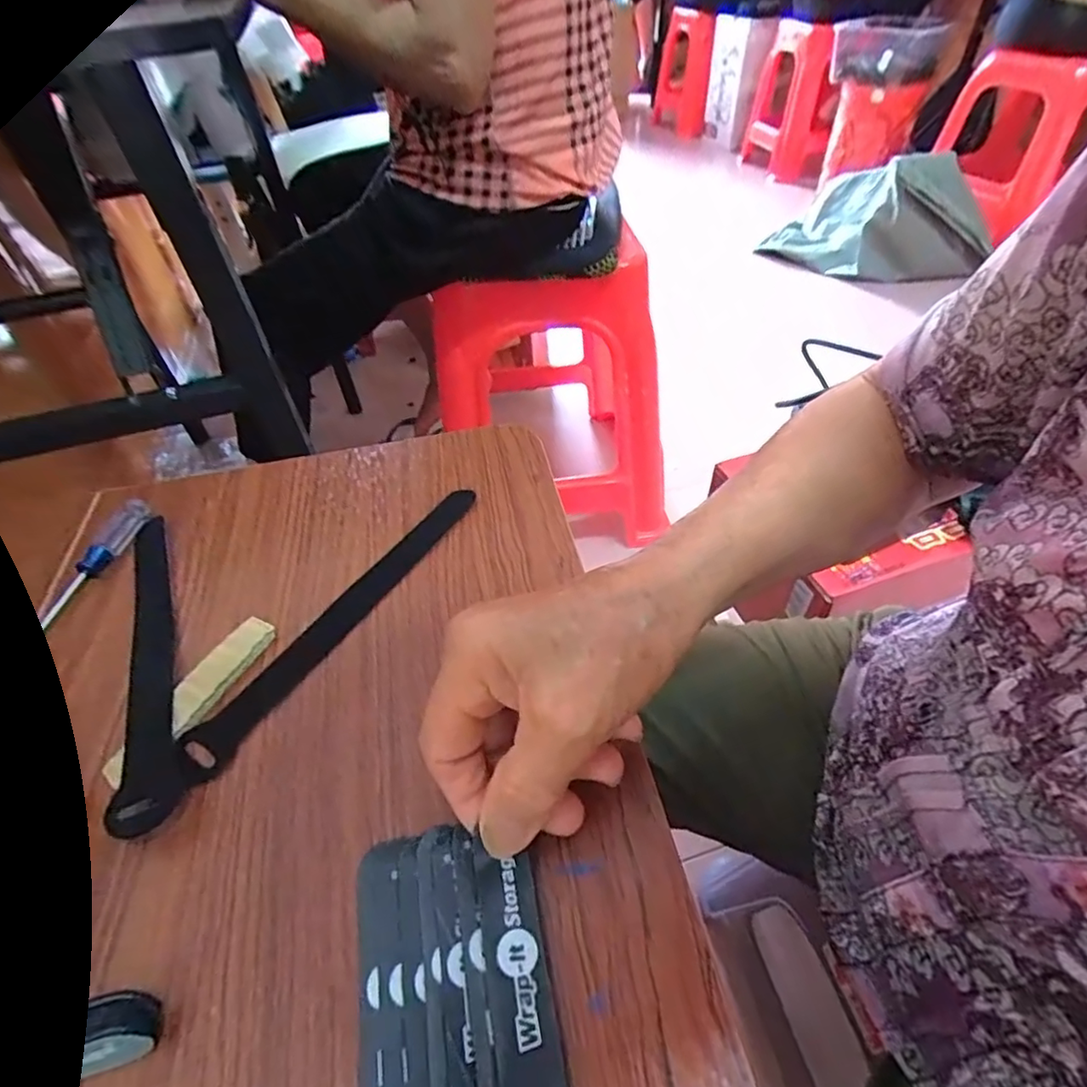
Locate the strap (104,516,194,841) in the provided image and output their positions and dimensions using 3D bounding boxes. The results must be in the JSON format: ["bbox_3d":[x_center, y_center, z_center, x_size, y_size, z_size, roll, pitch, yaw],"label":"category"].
[{"bbox_3d":[-0.193,0.047,0.288,0.023,0.014,0.196,-21,48,-14],"label":"strap"}]

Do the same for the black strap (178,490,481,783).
[{"bbox_3d":[-0.100,0.033,0.300,0.021,0.004,0.194,23,53,24],"label":"black strap"}]

